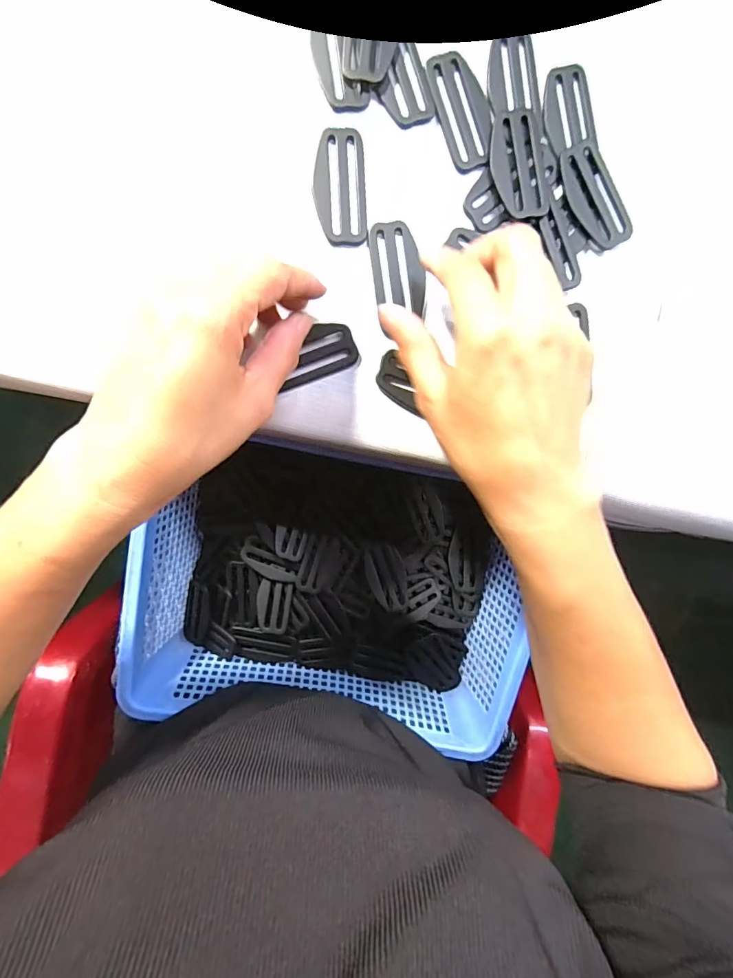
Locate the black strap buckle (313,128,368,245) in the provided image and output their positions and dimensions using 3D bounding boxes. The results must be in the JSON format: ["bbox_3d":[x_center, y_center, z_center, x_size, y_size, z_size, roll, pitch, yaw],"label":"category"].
[{"bbox_3d":[-0.014,-0.164,0.249,0.028,0.005,0.057,-4,96,-5],"label":"black strap buckle"}]

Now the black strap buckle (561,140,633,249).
[{"bbox_3d":[0.130,-0.166,0.260,0.028,0.005,0.058,-27,97,-2],"label":"black strap buckle"}]

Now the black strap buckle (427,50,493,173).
[{"bbox_3d":[0.053,-0.207,0.252,0.028,0.006,0.057,-25,97,-2],"label":"black strap buckle"}]

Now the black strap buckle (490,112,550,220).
[{"bbox_3d":[0.084,-0.179,0.253,0.030,0.006,0.057,-8,96,-4],"label":"black strap buckle"}]

